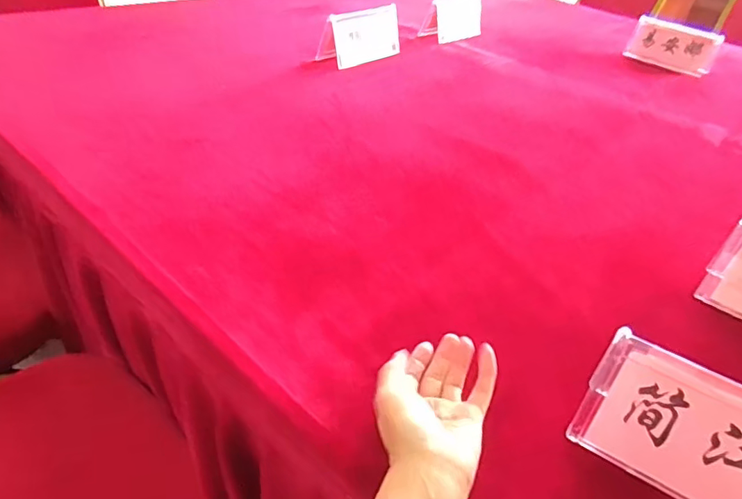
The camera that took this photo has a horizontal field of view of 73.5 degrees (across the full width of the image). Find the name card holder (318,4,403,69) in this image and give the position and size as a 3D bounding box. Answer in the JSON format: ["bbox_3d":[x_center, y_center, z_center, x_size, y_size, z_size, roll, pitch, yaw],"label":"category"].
[{"bbox_3d":[-0.019,-0.480,1.110,0.083,0.100,0.233,26,40,24],"label":"name card holder"}]

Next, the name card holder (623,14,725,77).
[{"bbox_3d":[0.859,-0.584,1.420,0.227,0.117,0.052,31,42,29],"label":"name card holder"}]

